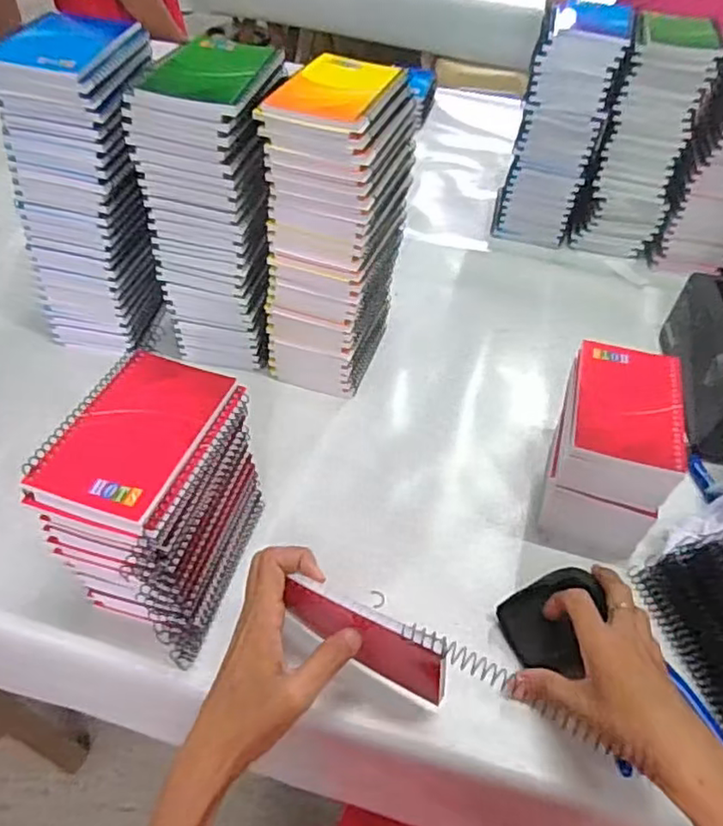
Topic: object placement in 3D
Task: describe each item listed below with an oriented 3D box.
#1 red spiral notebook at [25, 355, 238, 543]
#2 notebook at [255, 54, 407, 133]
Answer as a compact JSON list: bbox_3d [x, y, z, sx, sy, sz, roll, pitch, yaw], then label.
[{"bbox_3d":[-0.153,0.011,0.421,0.089,0.014,0.133,15,48,10],"label":"red spiral notebook"},{"bbox_3d":[-0.019,-0.261,0.510,0.092,0.009,0.103,20,60,20],"label":"notebook"}]

